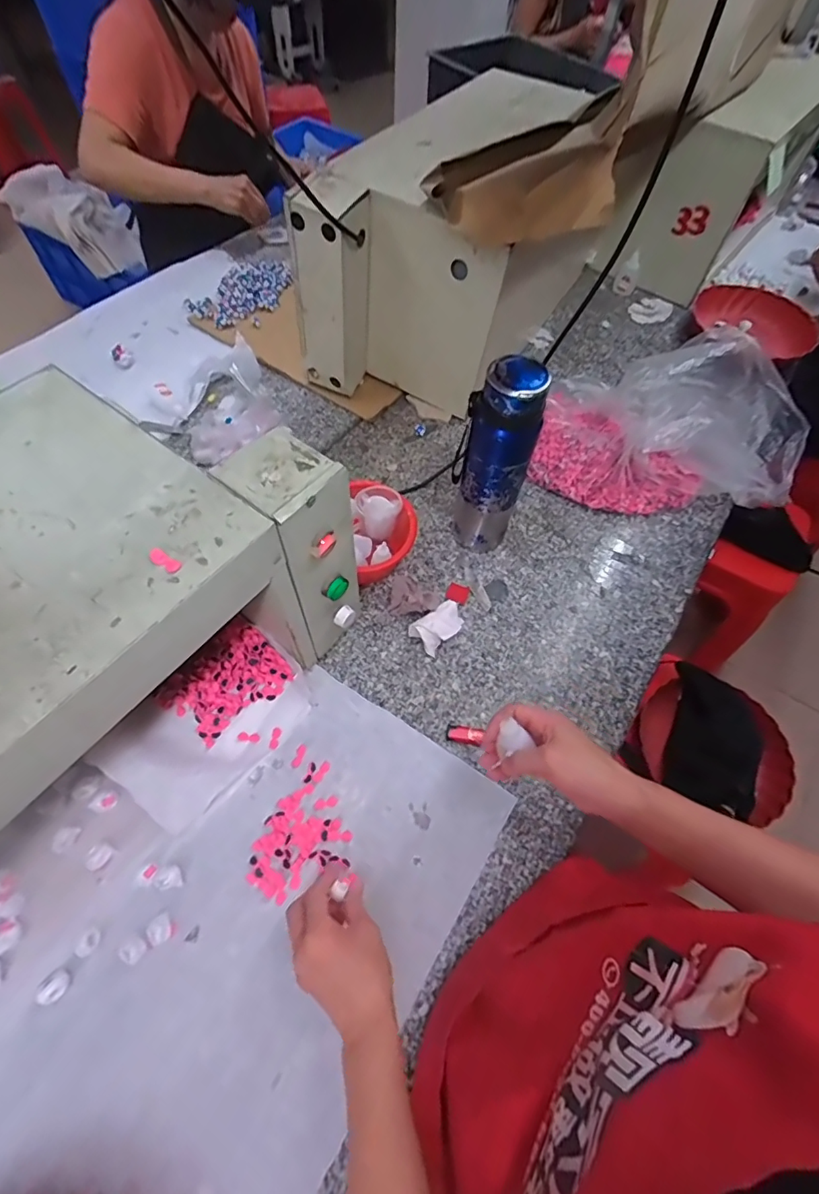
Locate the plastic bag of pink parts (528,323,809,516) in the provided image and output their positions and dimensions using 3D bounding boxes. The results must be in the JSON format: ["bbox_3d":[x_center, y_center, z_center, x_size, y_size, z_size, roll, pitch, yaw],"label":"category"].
[{"bbox_3d":[0.412,-0.277,0.784,0.389,0.132,0.273,8,60,1],"label":"plastic bag of pink parts"}]

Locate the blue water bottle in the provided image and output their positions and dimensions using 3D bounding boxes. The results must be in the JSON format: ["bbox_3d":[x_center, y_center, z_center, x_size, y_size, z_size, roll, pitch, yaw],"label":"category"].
[{"bbox_3d":[0.104,-0.162,0.629,0.087,0.274,0.066,22,61,9],"label":"blue water bottle"}]

